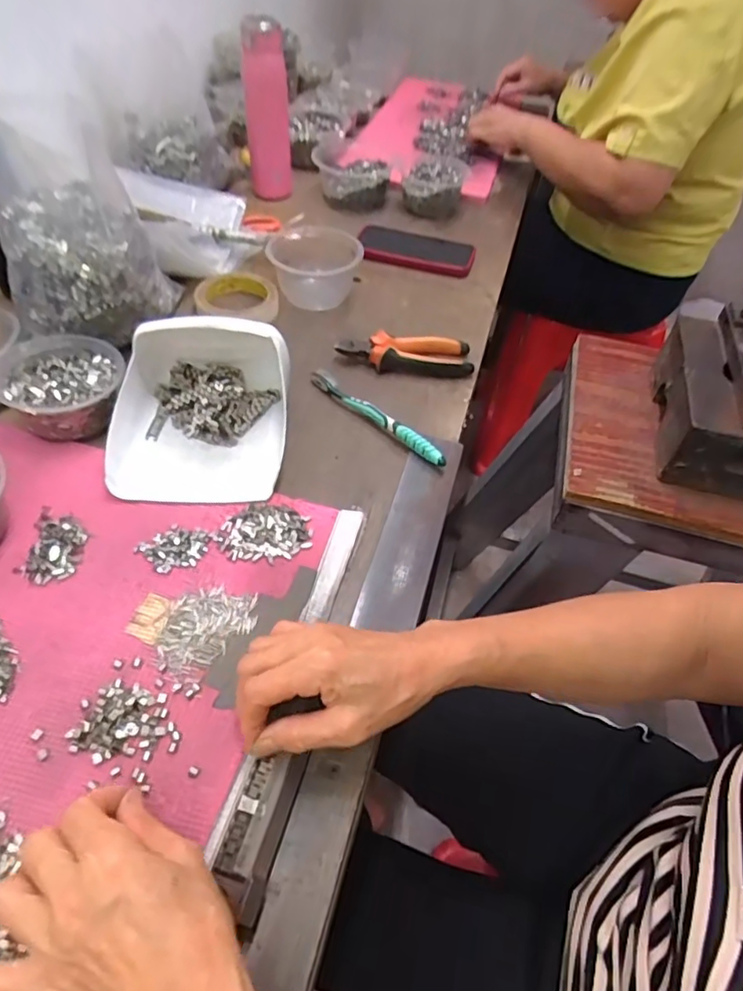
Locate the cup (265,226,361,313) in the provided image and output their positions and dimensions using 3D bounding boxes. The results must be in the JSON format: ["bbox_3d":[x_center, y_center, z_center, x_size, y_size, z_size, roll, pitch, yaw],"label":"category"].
[{"bbox_3d":[-0.080,-0.298,0.720,0.123,0.053,0.126,3,51,-4],"label":"cup"}]

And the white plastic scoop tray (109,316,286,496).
[{"bbox_3d":[-0.157,-0.091,0.529,0.155,0.077,0.184,2,51,-5],"label":"white plastic scoop tray"}]

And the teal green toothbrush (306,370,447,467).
[{"bbox_3d":[0.005,-0.084,0.581,0.183,0.018,0.018,38,57,23],"label":"teal green toothbrush"}]

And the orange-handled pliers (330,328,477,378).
[{"bbox_3d":[0.038,-0.163,0.646,0.148,0.021,0.054,4,51,-2],"label":"orange-handled pliers"}]

